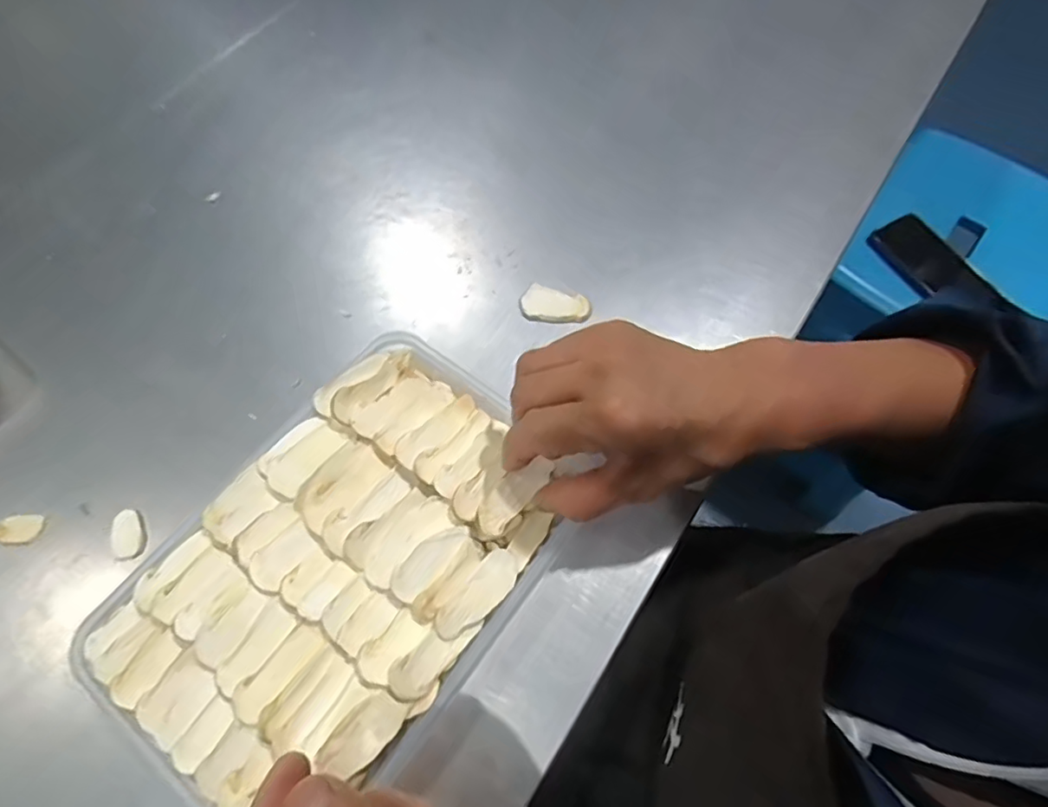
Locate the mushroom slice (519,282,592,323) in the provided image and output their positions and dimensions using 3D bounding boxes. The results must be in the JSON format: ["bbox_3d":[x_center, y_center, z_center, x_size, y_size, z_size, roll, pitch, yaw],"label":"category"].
[{"bbox_3d":[0.021,-0.064,0.379,0.045,0.010,0.022,10,65,3],"label":"mushroom slice"}]

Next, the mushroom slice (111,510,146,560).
[{"bbox_3d":[-0.217,0.072,0.317,0.013,0.008,0.026,-10,66,-6],"label":"mushroom slice"}]

